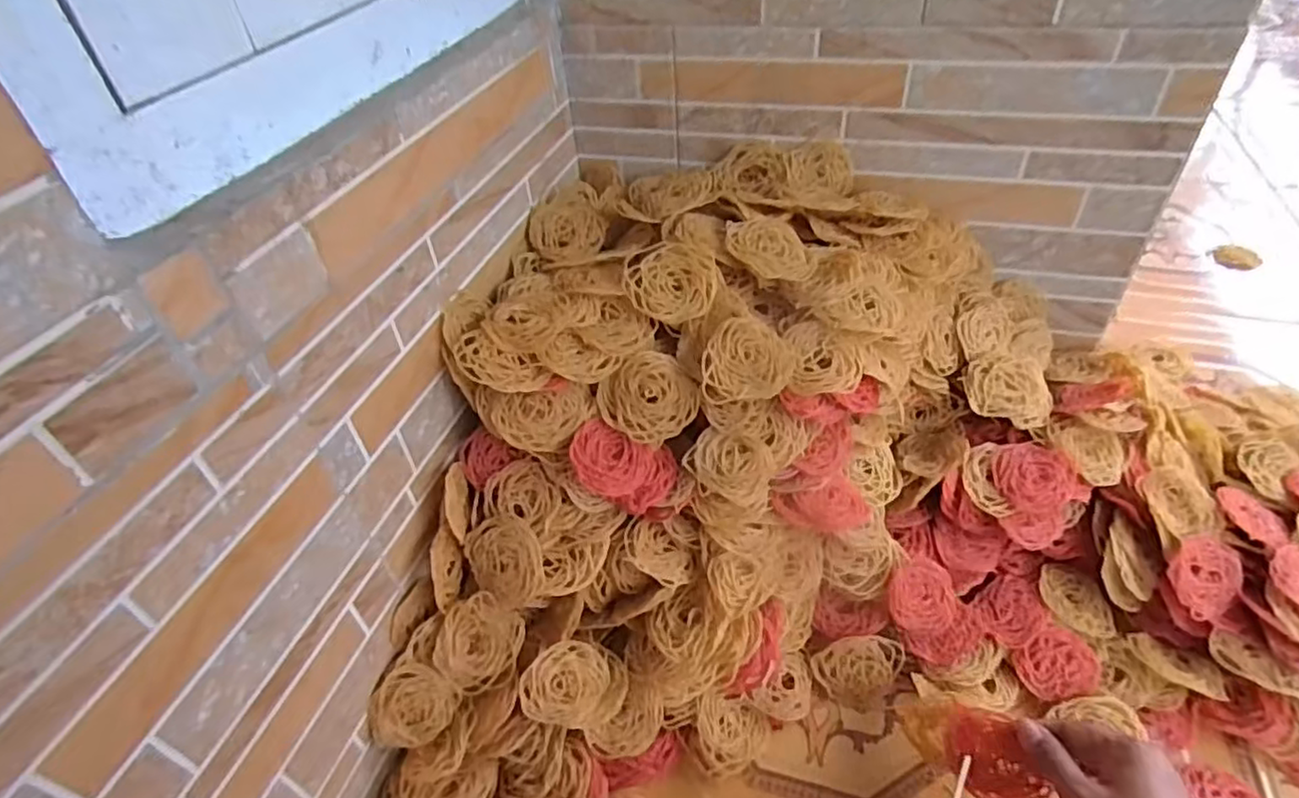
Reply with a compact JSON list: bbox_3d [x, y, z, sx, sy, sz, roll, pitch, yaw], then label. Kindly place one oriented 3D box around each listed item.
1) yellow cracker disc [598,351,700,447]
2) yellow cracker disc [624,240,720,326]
[{"bbox_3d":[0.000,0.000,0.484,0.065,0.010,0.061,0,86,3],"label":"yellow cracker disc"},{"bbox_3d":[0.015,-0.087,0.507,0.068,0.016,0.060,15,80,7],"label":"yellow cracker disc"}]

